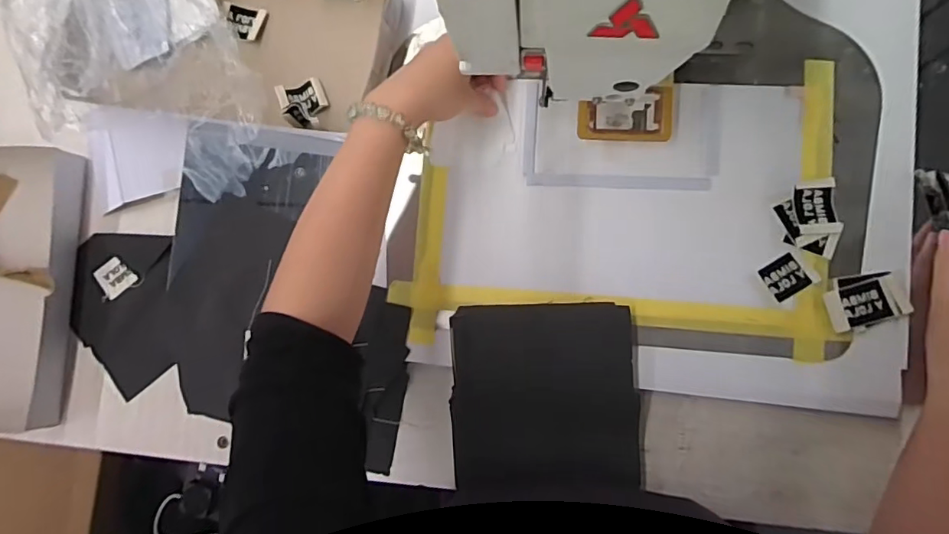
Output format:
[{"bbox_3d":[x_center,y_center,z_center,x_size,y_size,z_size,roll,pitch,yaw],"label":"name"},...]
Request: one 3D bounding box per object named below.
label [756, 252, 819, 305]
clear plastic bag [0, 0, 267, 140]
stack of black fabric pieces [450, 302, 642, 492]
[{"bbox_3d":[0.269,0.008,0.450,0.040,0.004,0.034,-29,84,4],"label":"label"},{"bbox_3d":[-0.324,-0.234,0.485,0.150,0.126,0.280,-28,83,2],"label":"clear plastic bag"},{"bbox_3d":[0.061,0.116,0.461,0.157,0.017,0.162,-2,85,8],"label":"stack of black fabric pieces"}]

